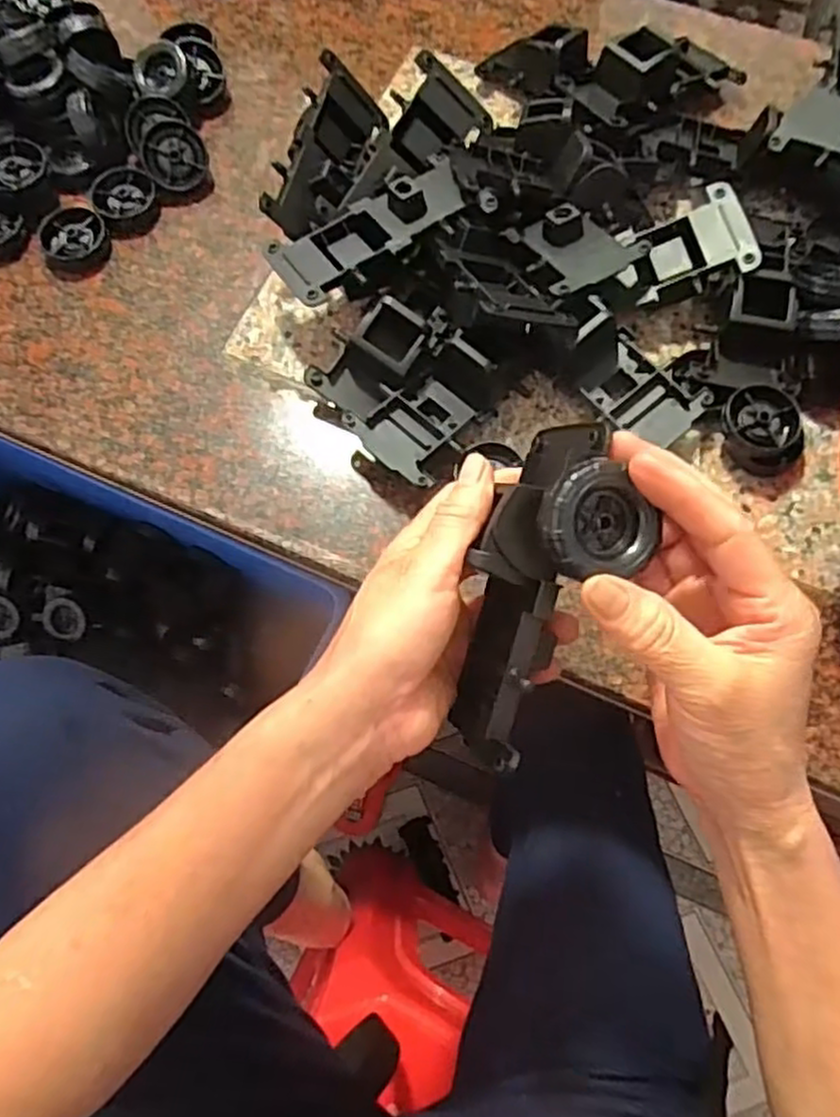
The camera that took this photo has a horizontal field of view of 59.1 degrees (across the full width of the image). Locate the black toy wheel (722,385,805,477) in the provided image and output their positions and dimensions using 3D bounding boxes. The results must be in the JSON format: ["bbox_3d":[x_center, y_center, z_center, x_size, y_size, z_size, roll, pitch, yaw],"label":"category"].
[{"bbox_3d":[0.228,-0.086,0.489,0.056,0.034,0.057,0,70,0],"label":"black toy wheel"}]

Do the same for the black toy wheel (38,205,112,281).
[{"bbox_3d":[-0.257,-0.238,0.549,0.050,0.018,0.060,-31,73,-11],"label":"black toy wheel"}]

